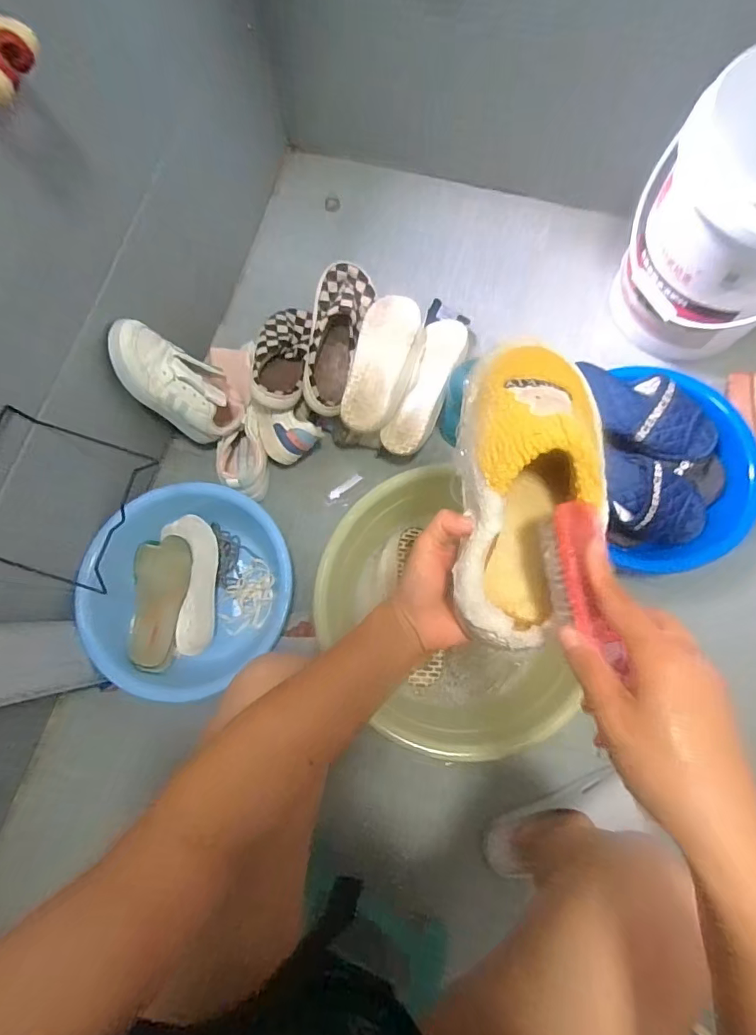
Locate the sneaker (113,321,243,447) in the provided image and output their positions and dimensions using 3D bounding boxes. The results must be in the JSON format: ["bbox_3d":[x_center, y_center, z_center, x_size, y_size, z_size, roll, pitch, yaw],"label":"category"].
[{"bbox_3d":[-0.309,-0.211,0.771,0.082,0.230,0.115,23,76,42],"label":"sneaker"}]

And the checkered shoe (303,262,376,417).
[{"bbox_3d":[-0.075,-0.309,0.832,0.092,0.070,0.274,12,78,4],"label":"checkered shoe"}]

